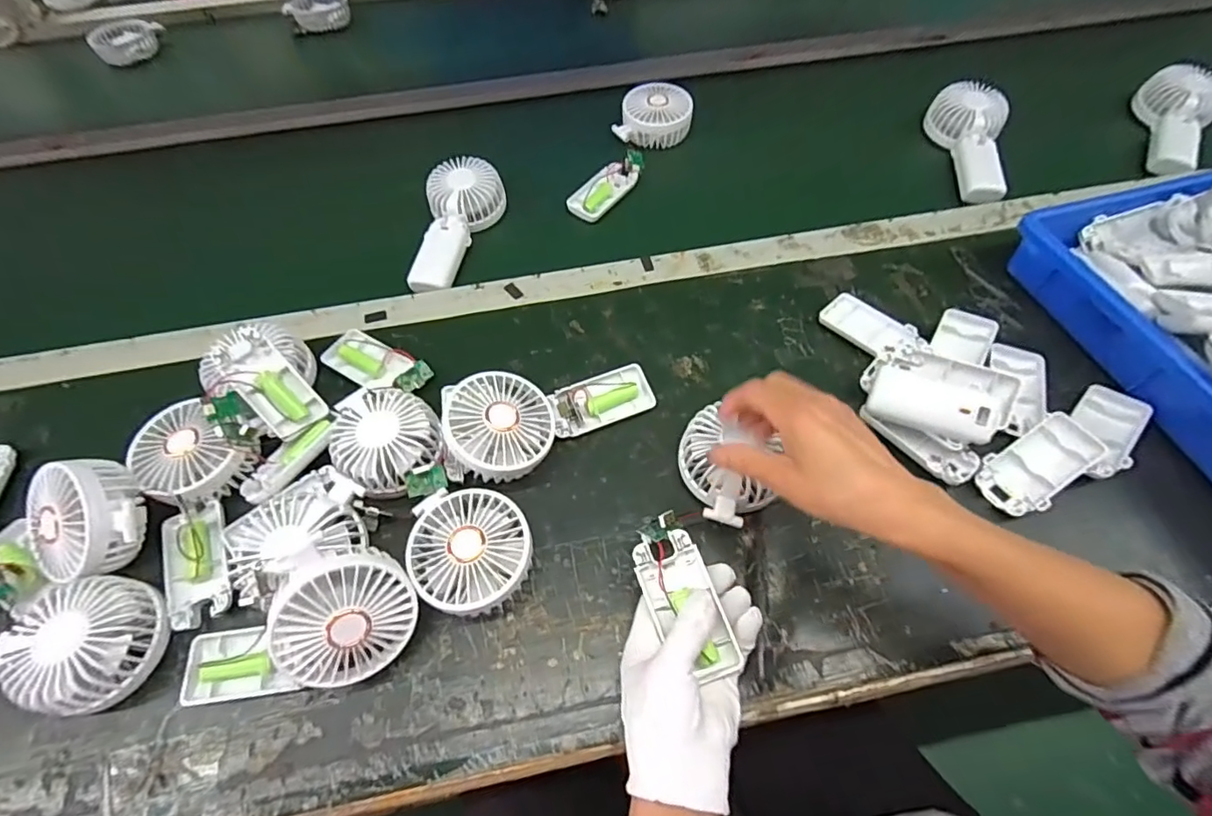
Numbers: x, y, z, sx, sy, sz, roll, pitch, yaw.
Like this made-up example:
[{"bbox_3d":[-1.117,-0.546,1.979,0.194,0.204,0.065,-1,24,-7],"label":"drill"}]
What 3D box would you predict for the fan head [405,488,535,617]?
[{"bbox_3d":[-0.100,0.103,0.409,0.082,0.048,0.097,-31,61,-16],"label":"fan head"}]

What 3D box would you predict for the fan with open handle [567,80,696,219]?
[{"bbox_3d":[0.031,-0.318,0.682,0.084,0.049,0.225,22,60,16],"label":"fan with open handle"}]

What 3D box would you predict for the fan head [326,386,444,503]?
[{"bbox_3d":[-0.176,0.026,0.452,0.080,0.033,0.081,-1,57,2],"label":"fan head"}]

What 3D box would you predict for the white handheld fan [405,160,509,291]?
[{"bbox_3d":[-0.175,-0.204,0.627,0.078,0.044,0.174,11,70,10],"label":"white handheld fan"}]

